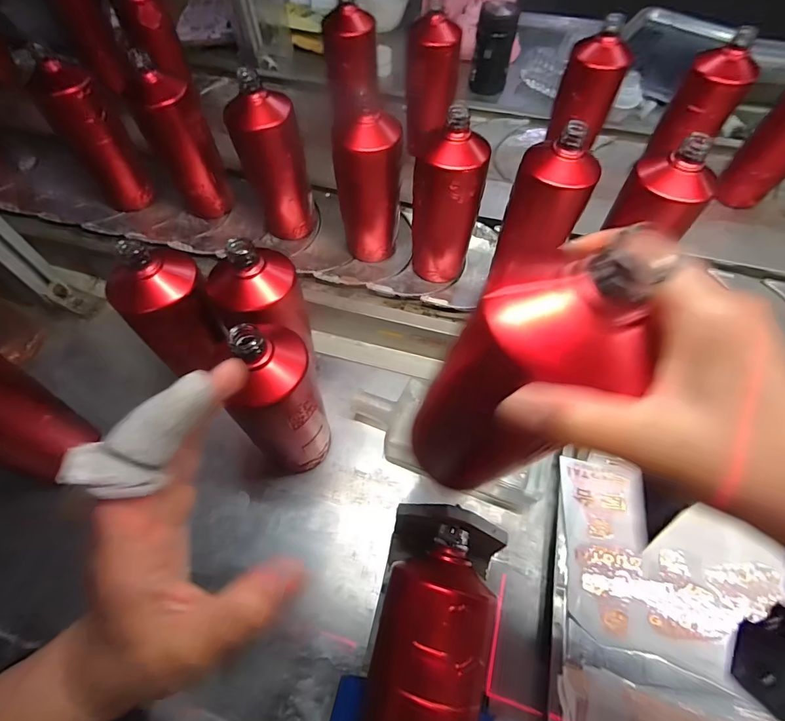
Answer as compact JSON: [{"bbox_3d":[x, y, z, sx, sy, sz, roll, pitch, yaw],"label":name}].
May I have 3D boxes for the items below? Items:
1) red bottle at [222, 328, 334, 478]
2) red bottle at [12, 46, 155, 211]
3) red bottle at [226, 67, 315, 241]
[{"bbox_3d":[-0.100,0.046,0.380,0.069,0.204,0.068,-11,51,-6],"label":"red bottle"},{"bbox_3d":[-0.413,-0.306,0.575,0.072,0.197,0.062,-36,69,-17],"label":"red bottle"},{"bbox_3d":[-0.155,-0.251,0.543,0.077,0.190,0.062,-18,65,-9],"label":"red bottle"}]

